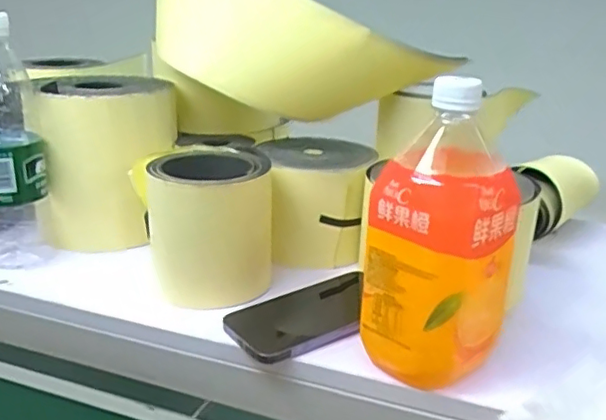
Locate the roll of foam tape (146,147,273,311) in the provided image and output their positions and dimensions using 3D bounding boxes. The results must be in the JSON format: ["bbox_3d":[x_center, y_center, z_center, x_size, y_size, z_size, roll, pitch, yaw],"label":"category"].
[{"bbox_3d":[-0.084,0.016,0.539,0.107,0.123,0.095,-1,20,-7],"label":"roll of foam tape"}]

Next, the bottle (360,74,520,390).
[{"bbox_3d":[0.092,0.014,0.396,0.074,0.187,0.071,18,26,38],"label":"bottle"}]

